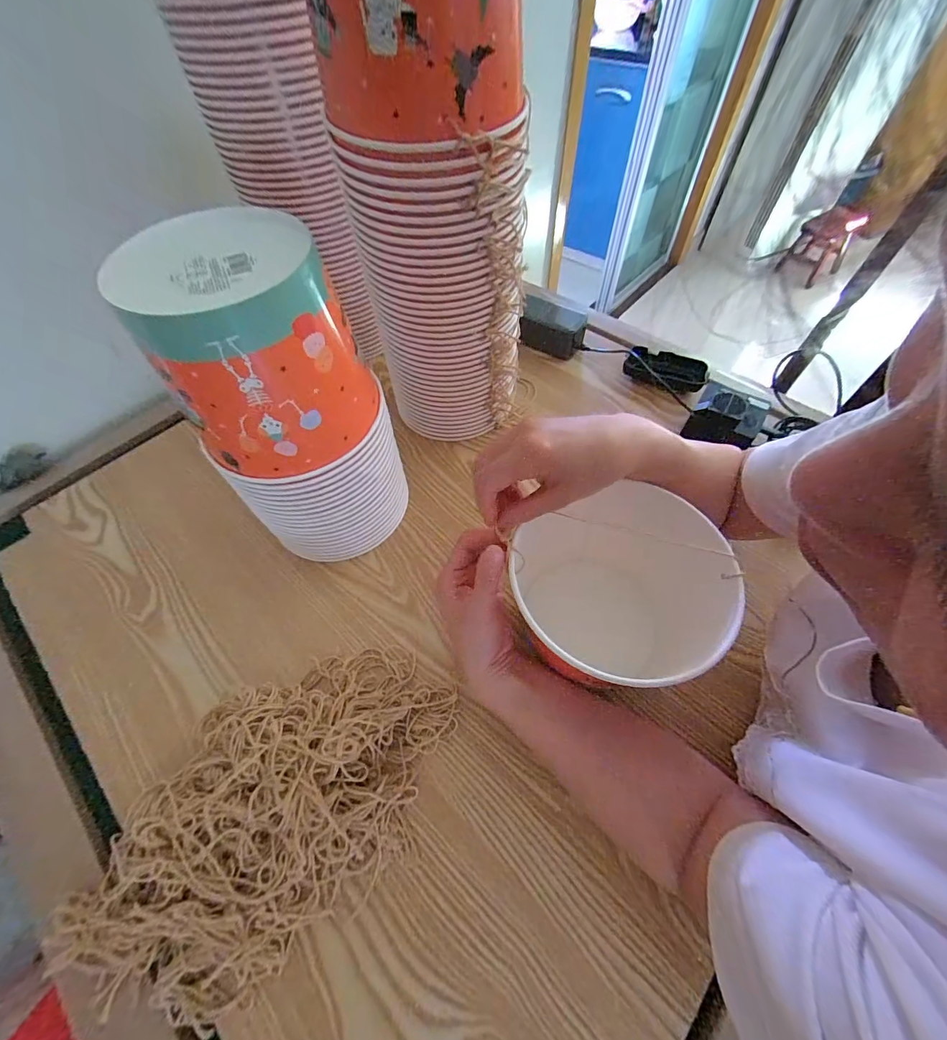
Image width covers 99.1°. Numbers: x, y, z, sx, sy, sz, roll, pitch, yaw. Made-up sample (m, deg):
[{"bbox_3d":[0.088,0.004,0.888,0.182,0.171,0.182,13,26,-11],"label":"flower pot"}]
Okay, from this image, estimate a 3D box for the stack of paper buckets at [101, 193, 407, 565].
[{"bbox_3d":[-0.152,-0.091,0.371,0.140,0.279,0.134,-22,61,-12],"label":"stack of paper buckets"}]

